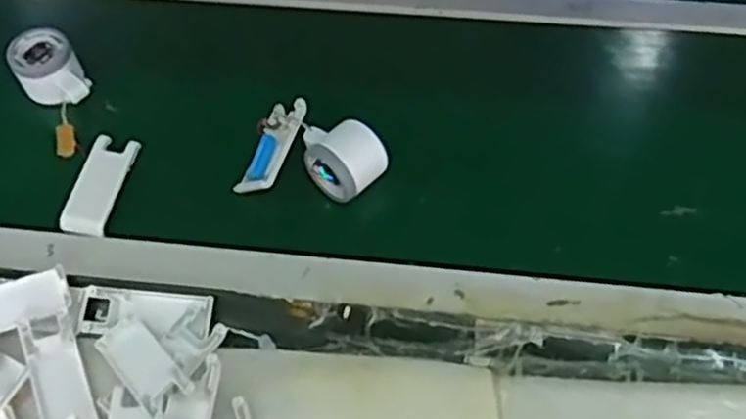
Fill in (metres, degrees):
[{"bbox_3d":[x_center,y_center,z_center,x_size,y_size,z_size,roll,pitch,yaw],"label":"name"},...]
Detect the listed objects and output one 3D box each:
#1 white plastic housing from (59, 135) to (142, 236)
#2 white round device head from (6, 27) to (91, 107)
[{"bbox_3d":[-0.251,-0.024,0.696,0.041,0.009,0.101,8,59,7],"label":"white plastic housing"},{"bbox_3d":[-0.317,-0.135,0.743,0.058,0.045,0.080,-27,62,-14],"label":"white round device head"}]

